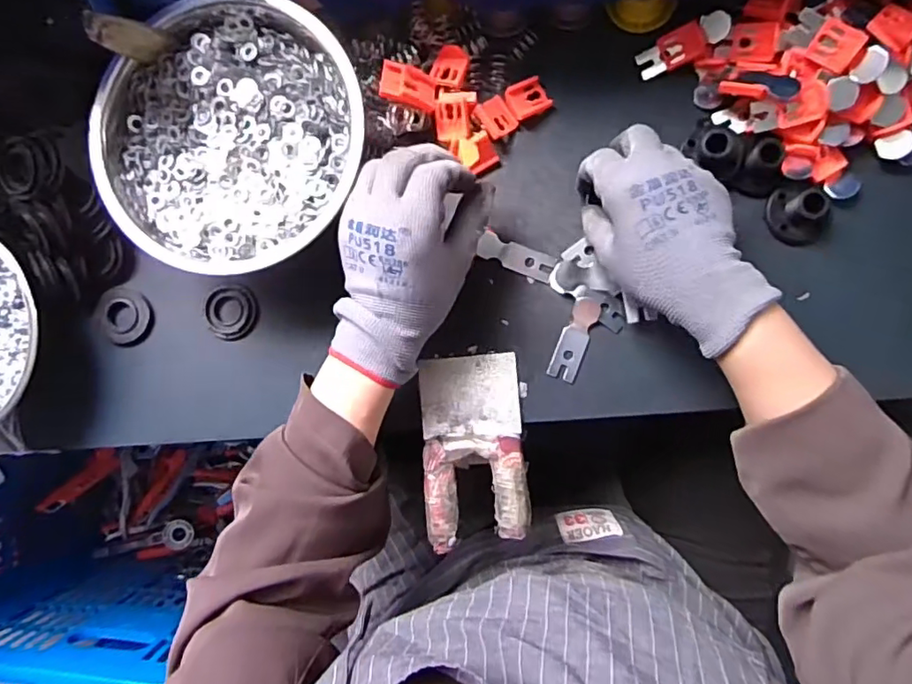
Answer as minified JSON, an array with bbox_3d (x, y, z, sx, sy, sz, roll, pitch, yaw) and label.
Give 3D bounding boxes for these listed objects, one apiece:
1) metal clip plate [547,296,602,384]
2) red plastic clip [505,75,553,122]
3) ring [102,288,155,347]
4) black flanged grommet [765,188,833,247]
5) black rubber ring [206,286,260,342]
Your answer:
[{"bbox_3d":[0.089,-0.002,0.425,0.021,0.006,0.063,21,92,5],"label":"metal clip plate"},{"bbox_3d":[0.054,-0.182,0.426,0.030,0.008,0.026,-26,88,5],"label":"red plastic clip"},{"bbox_3d":[-0.268,-0.021,0.462,0.043,0.004,0.047,0,91,6],"label":"ring"},{"bbox_3d":[0.246,-0.089,0.401,0.045,0.029,0.039,1,91,6],"label":"black flanged grommet"},{"bbox_3d":[-0.178,-0.023,0.452,0.042,0.004,0.043,0,91,6],"label":"black rubber ring"}]

